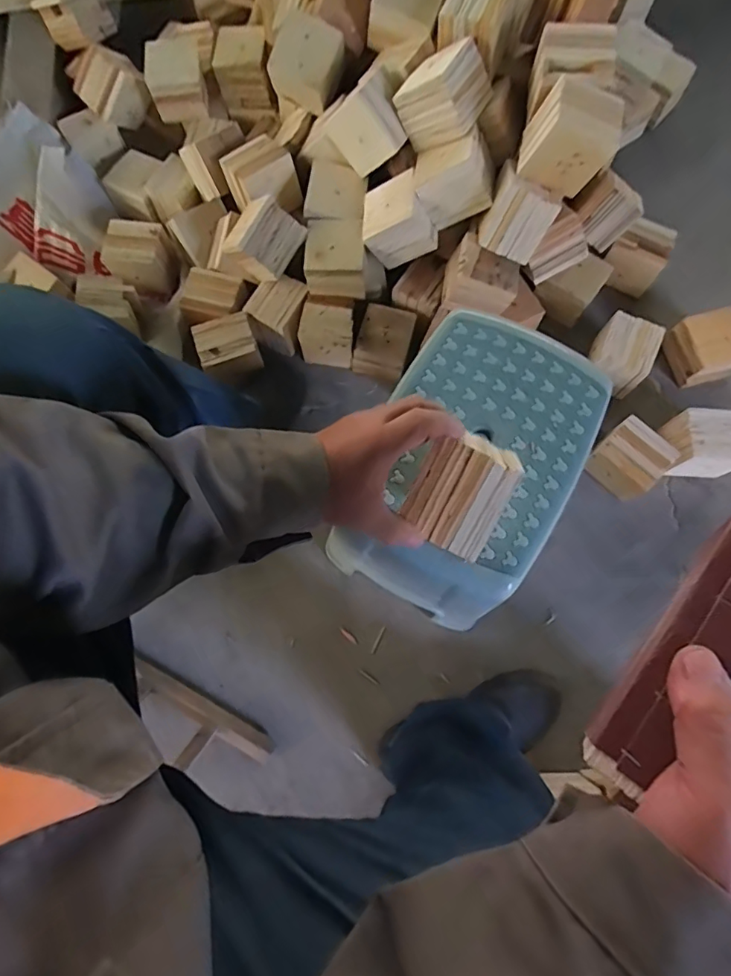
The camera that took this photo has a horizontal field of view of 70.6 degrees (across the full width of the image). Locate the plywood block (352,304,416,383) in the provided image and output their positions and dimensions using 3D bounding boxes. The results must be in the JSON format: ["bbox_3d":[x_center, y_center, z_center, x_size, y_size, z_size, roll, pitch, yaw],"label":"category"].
[{"bbox_3d":[0.032,-0.247,0.877,0.086,0.076,0.104,17,76,5],"label":"plywood block"}]

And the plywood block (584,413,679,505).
[{"bbox_3d":[0.411,-0.038,0.824,0.096,0.094,0.100,-37,77,-9],"label":"plywood block"}]

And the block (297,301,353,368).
[{"bbox_3d":[-0.062,-0.263,0.880,0.090,0.089,0.079,13,75,5],"label":"block"}]

